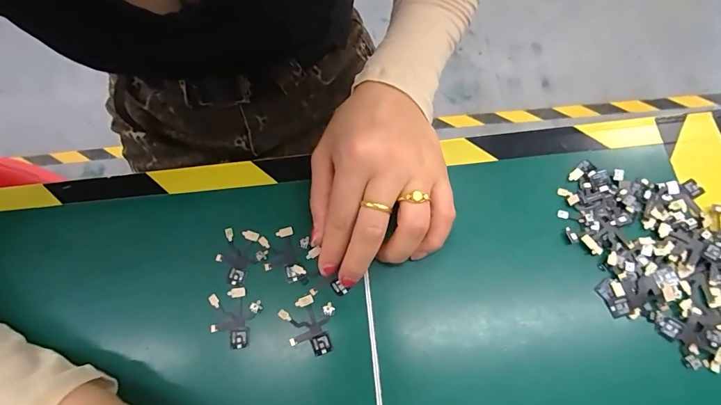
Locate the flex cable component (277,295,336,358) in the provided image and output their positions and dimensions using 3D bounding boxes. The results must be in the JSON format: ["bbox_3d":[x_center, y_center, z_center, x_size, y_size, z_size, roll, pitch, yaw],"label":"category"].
[{"bbox_3d":[-0.030,0.074,0.235,0.031,0.004,0.035,-21,71,-5],"label":"flex cable component"}]

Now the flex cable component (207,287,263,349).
[{"bbox_3d":[-0.076,0.070,0.237,0.032,0.004,0.035,-1,71,2],"label":"flex cable component"}]

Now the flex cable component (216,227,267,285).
[{"bbox_3d":[-0.077,0.034,0.249,0.031,0.004,0.035,4,71,4],"label":"flex cable component"}]

